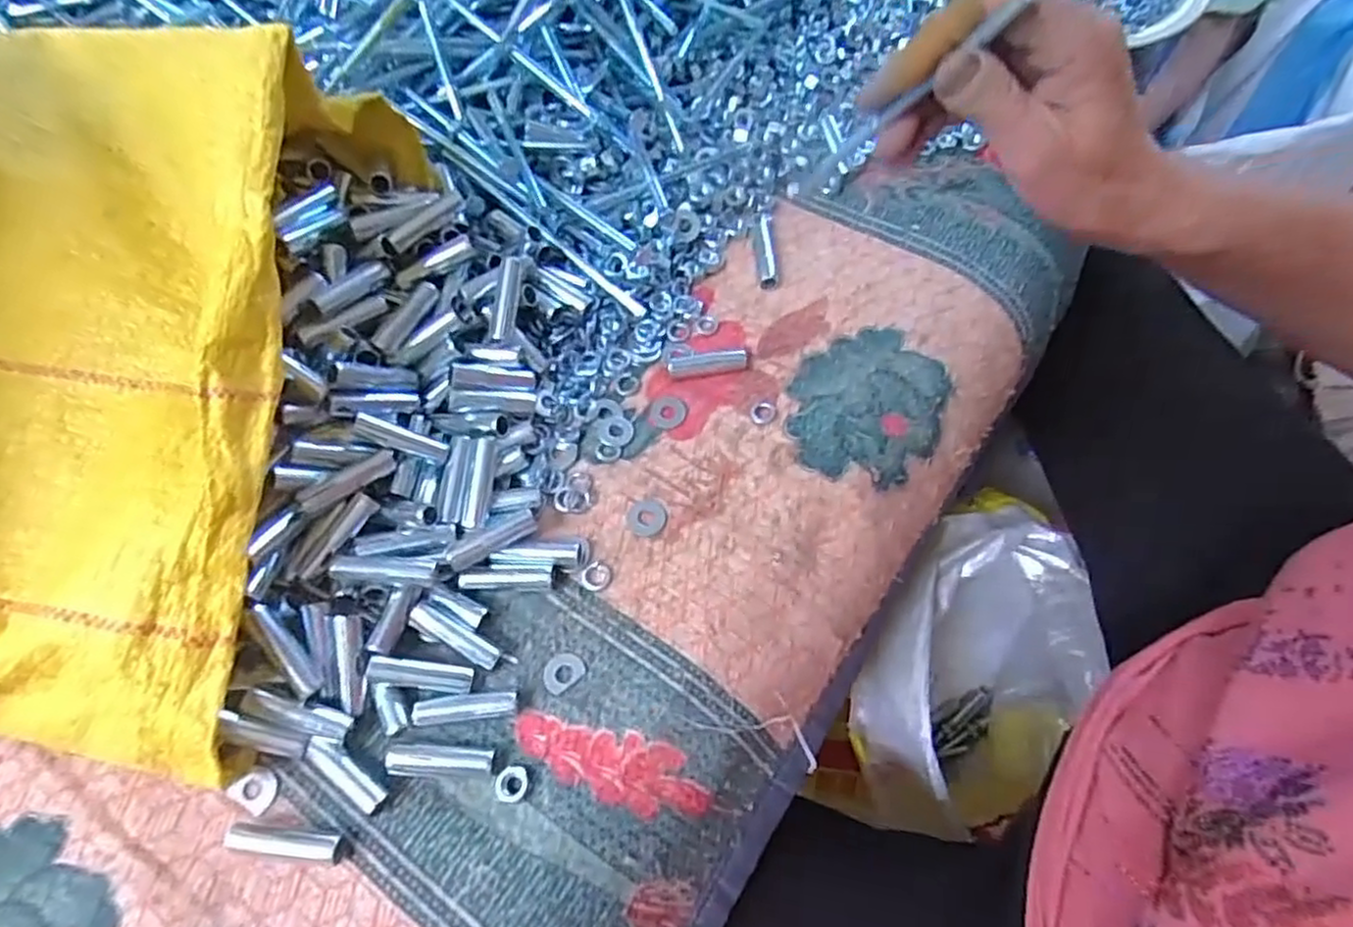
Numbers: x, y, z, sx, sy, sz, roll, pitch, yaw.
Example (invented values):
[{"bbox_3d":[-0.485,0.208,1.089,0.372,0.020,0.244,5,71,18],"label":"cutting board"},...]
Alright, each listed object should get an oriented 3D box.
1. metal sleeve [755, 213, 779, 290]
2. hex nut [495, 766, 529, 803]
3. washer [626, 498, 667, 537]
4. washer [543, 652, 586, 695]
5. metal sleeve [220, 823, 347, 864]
[{"bbox_3d":[0.054,-0.130,0.420,0.012,0.014,0.057,-1,64,-1],"label":"metal sleeve"},{"bbox_3d":[-0.067,0.131,0.288,0.012,0.004,0.014,9,64,4],"label":"hex nut"},{"bbox_3d":[-0.015,0.026,0.347,0.019,0.004,0.020,0,64,-1],"label":"washer"},{"bbox_3d":[-0.050,0.092,0.313,0.019,0.004,0.016,-32,69,-15],"label":"washer"},{"bbox_3d":[-0.152,0.147,0.274,0.043,0.008,0.010,7,64,3],"label":"metal sleeve"}]

